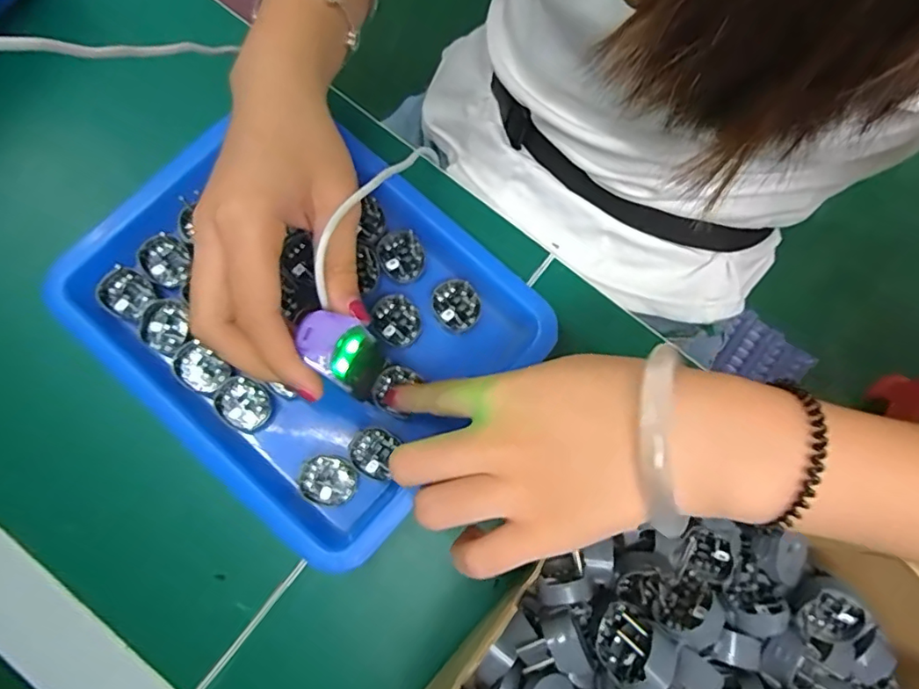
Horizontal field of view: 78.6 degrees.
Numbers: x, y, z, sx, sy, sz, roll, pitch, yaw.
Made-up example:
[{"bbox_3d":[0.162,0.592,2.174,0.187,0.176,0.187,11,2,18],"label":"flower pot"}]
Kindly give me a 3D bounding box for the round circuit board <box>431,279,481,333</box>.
[{"bbox_3d":[-0.002,-0.021,0.309,0.025,0.004,0.029,-11,78,-2],"label":"round circuit board"}]

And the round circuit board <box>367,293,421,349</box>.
[{"bbox_3d":[-0.035,-0.013,0.305,0.028,0.004,0.026,0,78,0],"label":"round circuit board"}]

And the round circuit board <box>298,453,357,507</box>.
[{"bbox_3d":[-0.066,0.068,0.283,0.028,0.004,0.023,16,79,4],"label":"round circuit board"}]

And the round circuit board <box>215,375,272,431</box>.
[{"bbox_3d":[-0.111,0.031,0.291,0.028,0.006,0.025,27,80,6],"label":"round circuit board"}]

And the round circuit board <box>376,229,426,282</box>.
[{"bbox_3d":[-0.032,-0.049,0.314,0.025,0.006,0.028,-29,79,-5],"label":"round circuit board"}]

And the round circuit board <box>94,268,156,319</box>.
[{"bbox_3d":[-0.176,-0.026,0.296,0.024,0.006,0.025,0,78,0],"label":"round circuit board"}]

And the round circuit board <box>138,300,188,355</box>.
[{"bbox_3d":[-0.156,-0.008,0.296,0.023,0.005,0.029,-19,79,-3],"label":"round circuit board"}]

